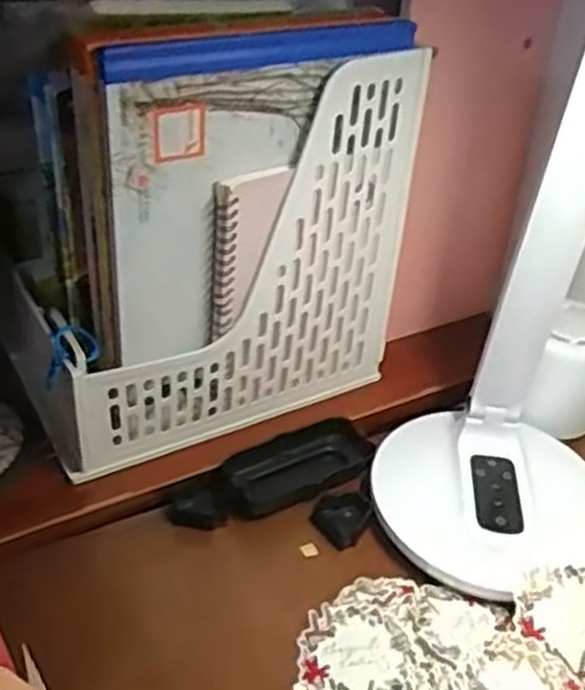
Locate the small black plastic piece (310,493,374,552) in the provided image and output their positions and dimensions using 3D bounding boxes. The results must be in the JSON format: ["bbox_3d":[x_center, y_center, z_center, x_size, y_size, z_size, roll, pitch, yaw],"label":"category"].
[{"bbox_3d":[0.036,0.118,0.531,0.037,0.012,0.038,-21,43,-31],"label":"small black plastic piece"}]

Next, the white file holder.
[{"bbox_3d":[-0.043,-0.054,0.532,0.287,0.253,0.076,-13,40,-23],"label":"white file holder"}]

